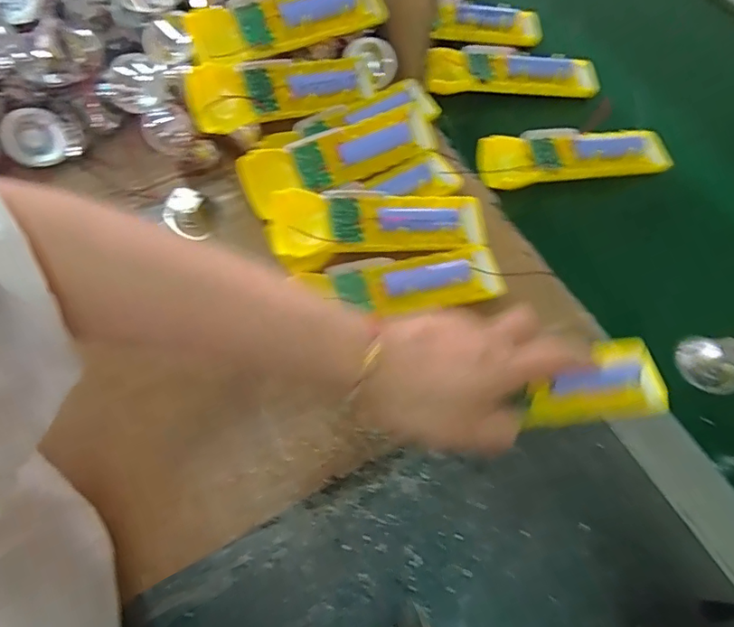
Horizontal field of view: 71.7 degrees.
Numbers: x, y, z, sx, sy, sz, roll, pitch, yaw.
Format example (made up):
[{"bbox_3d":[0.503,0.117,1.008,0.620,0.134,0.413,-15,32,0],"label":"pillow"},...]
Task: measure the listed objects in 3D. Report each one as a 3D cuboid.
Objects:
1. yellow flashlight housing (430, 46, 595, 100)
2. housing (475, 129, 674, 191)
[{"bbox_3d":[0.141,-0.237,0.498,0.163,0.032,0.045,2,64,1],"label":"yellow flashlight housing"},{"bbox_3d":[0.181,-0.140,0.449,0.165,0.027,0.048,-6,64,-3],"label":"housing"}]

